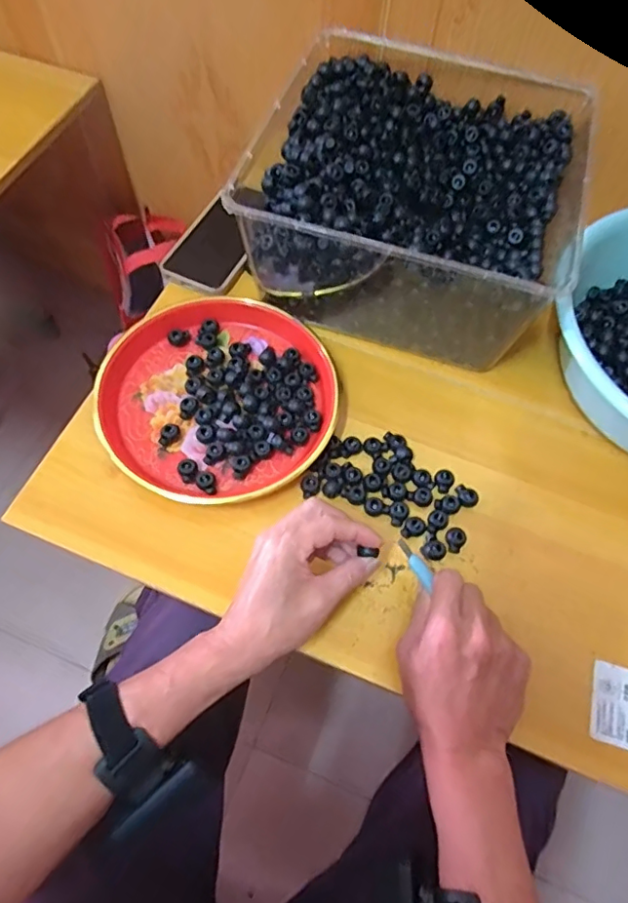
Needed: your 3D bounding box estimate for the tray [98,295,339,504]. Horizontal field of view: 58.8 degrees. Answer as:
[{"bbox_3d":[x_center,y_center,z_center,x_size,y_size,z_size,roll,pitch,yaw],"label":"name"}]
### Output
[{"bbox_3d":[-0.087,-0.058,0.535,0.209,0.027,0.222,1,64,-3],"label":"tray"}]

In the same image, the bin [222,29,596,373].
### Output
[{"bbox_3d":[0.102,-0.256,0.576,0.282,0.143,0.280,17,64,5],"label":"bin"}]

